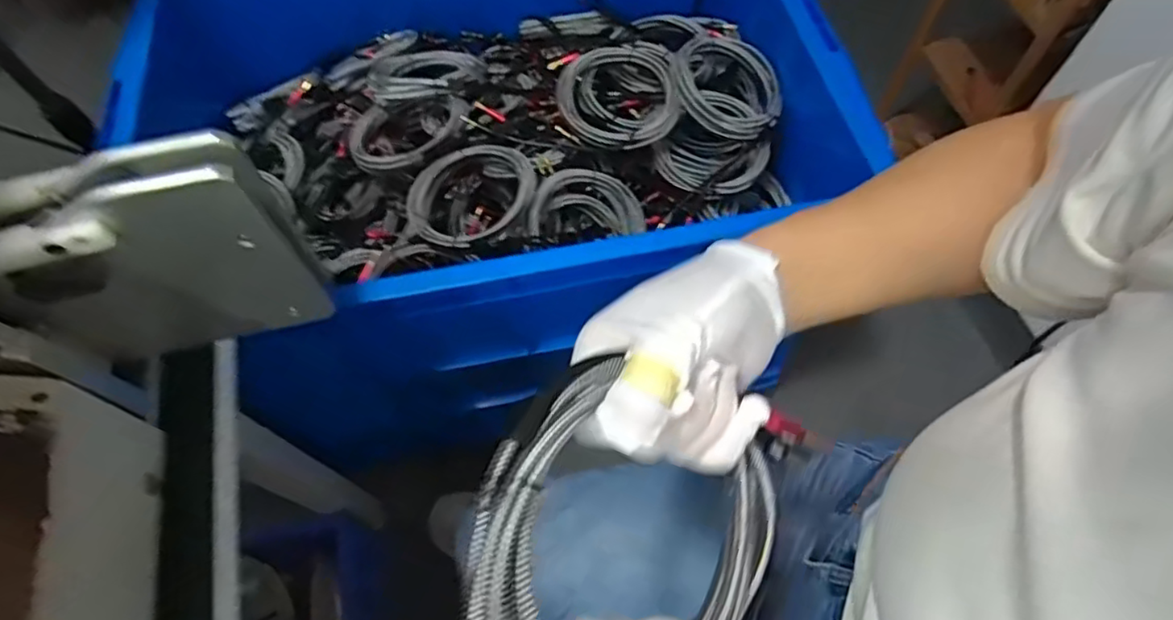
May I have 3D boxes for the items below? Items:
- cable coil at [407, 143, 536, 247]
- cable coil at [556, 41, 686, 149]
[{"bbox_3d":[-0.130,-0.126,0.714,0.145,0.029,0.140,-1,62,2],"label":"cable coil"},{"bbox_3d":[0.039,-0.263,0.790,0.147,0.042,0.165,-7,62,-1],"label":"cable coil"}]

